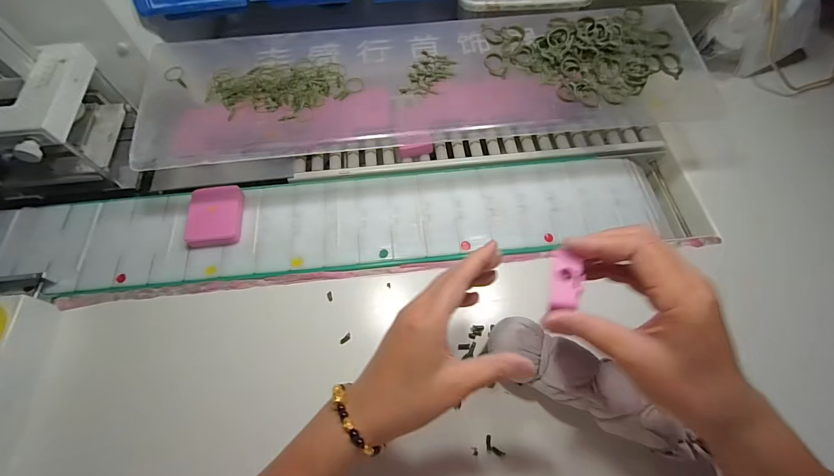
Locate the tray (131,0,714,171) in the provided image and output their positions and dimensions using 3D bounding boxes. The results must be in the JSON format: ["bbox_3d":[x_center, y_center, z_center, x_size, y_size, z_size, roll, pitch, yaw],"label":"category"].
[{"bbox_3d":[0.013,-0.181,0.403,0.603,0.034,0.171,-6,64,-2],"label":"tray"}]

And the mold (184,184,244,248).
[{"bbox_3d":[-0.233,-0.026,0.430,0.060,0.016,0.071,-5,64,-1],"label":"mold"}]

